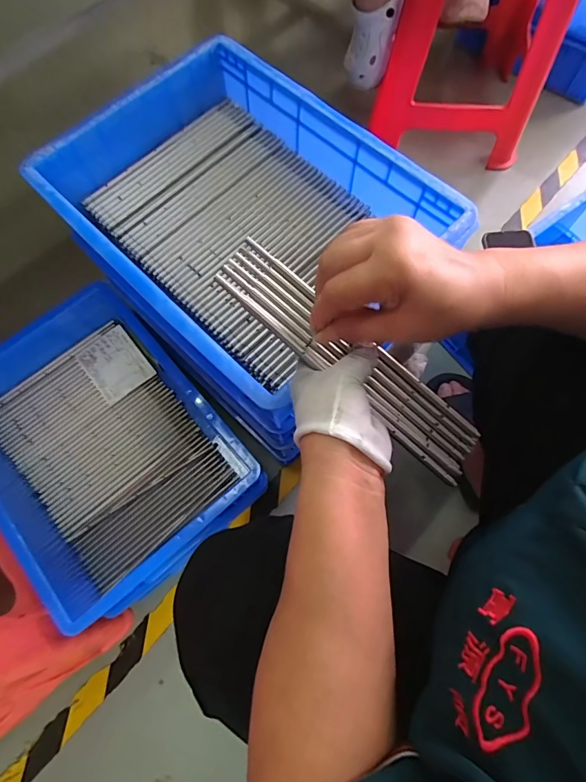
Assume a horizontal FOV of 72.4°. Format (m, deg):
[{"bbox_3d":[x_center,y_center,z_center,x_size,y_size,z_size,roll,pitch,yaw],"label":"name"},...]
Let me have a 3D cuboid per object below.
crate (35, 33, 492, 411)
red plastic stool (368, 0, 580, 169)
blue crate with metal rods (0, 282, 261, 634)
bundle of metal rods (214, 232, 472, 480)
[{"bbox_3d":[-0.056,-0.203,0.464,0.305,0.097,0.389,-42,75,-13],"label":"crate"},{"bbox_3d":[0.383,-0.785,0.821,0.327,0.434,0.368,12,71,5],"label":"red plastic stool"},{"bbox_3d":[-0.291,0.072,0.608,0.308,0.106,0.418,-39,75,-12],"label":"blue crate with metal rods"},{"bbox_3d":[0.048,-0.023,0.324,0.252,0.010,0.055,38,75,-6],"label":"bundle of metal rods"}]

